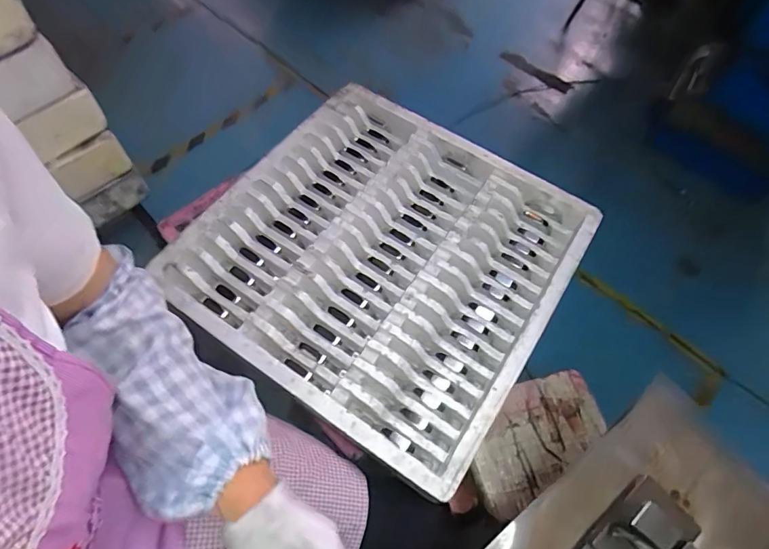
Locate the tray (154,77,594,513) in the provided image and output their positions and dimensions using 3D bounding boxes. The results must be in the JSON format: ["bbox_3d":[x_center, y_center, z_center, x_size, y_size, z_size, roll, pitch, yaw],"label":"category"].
[{"bbox_3d":[0.003,-0.040,0.733,0.537,0.048,0.548,31,64,13],"label":"tray"}]

